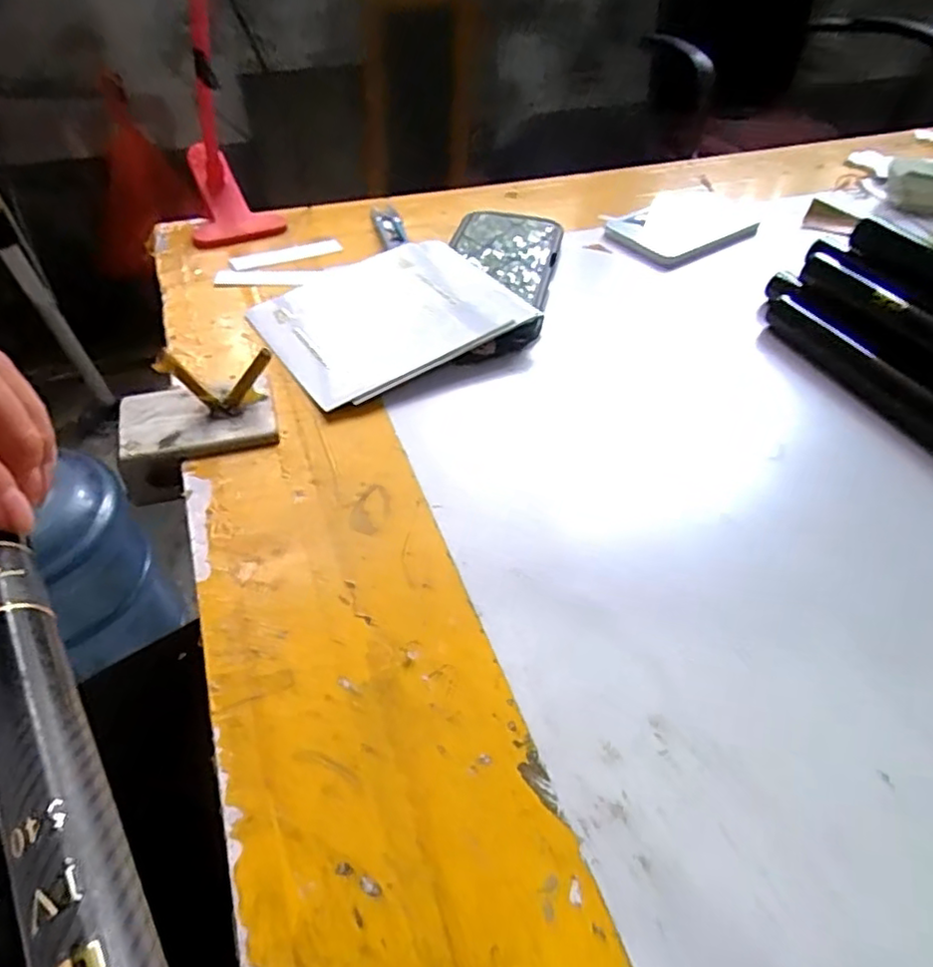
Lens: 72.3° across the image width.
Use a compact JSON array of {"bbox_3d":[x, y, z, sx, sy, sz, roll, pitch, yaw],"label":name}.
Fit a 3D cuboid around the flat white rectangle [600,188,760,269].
[{"bbox_3d":[0.181,-0.211,0.539,0.125,0.010,0.078,-29,54,-26],"label":"flat white rectangle"}]

